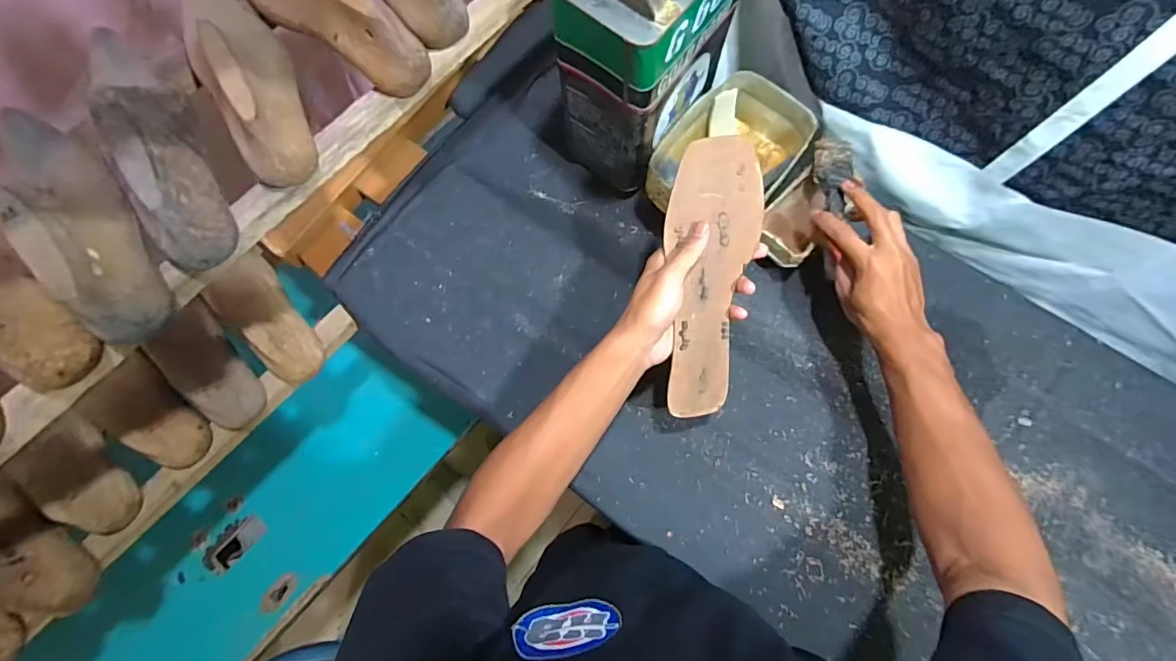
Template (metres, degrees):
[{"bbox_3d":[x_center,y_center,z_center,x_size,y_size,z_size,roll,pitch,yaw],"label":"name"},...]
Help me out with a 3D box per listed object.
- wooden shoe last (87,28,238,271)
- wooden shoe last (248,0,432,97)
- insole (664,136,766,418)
[{"bbox_3d":[-0.335,-0.153,0.391,0.058,0.072,0.223,-22,75,-6],"label":"wooden shoe last"},{"bbox_3d":[-0.239,-0.288,0.427,0.244,0.072,0.058,39,77,10],"label":"wooden shoe last"},{"bbox_3d":[0.107,-0.042,0.451,0.082,0.013,0.243,0,101,-9],"label":"insole"}]

